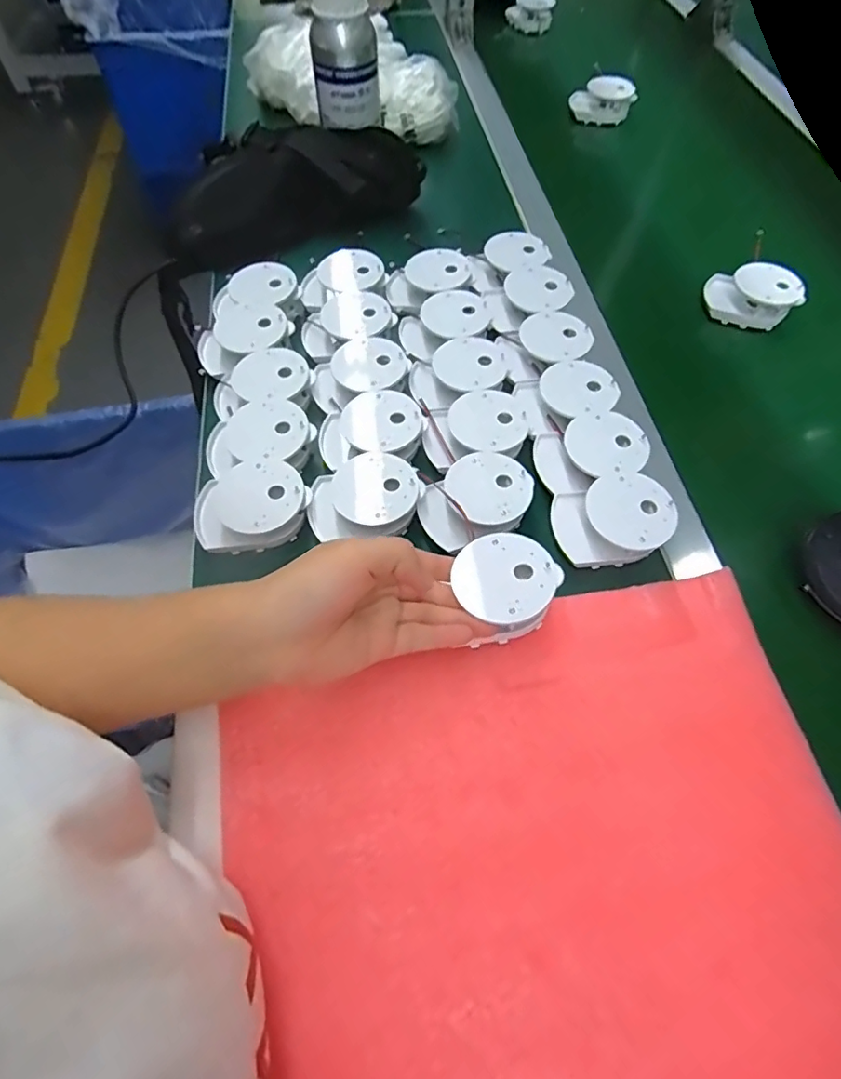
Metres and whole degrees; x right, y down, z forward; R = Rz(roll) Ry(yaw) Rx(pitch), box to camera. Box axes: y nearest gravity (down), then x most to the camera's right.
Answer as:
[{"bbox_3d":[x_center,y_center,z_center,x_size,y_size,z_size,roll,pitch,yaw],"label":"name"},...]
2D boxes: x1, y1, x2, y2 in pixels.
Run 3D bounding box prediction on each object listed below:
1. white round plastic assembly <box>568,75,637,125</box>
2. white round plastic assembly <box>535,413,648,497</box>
[{"bbox_3d":[0.252,-0.610,0.746,0.087,0.044,0.040,6,59,3],"label":"white round plastic assembly"},{"bbox_3d":[0.133,-0.068,0.419,0.078,0.025,0.061,-11,62,-8],"label":"white round plastic assembly"}]

